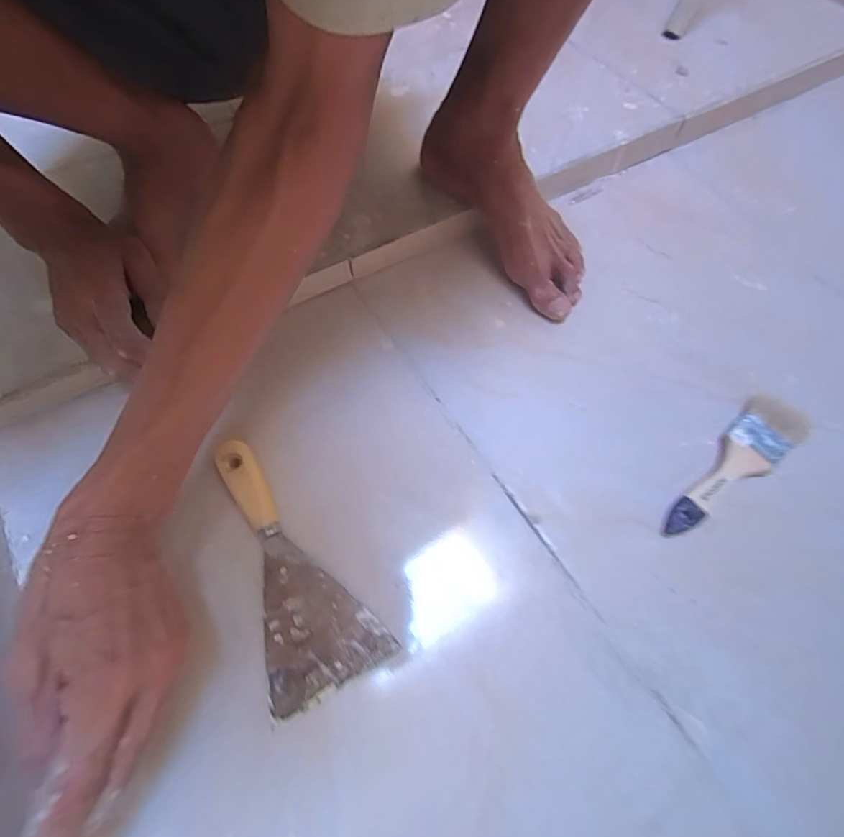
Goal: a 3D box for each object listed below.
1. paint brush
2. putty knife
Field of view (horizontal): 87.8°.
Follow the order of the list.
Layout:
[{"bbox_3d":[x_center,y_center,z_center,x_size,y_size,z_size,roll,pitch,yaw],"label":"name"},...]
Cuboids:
[{"bbox_3d":[0.277,0.039,0.393,0.190,0.028,0.048,-34,70,-19],"label":"paint brush"},{"bbox_3d":[-0.105,0.105,0.334,0.082,0.031,0.196,-26,67,-16],"label":"putty knife"}]

